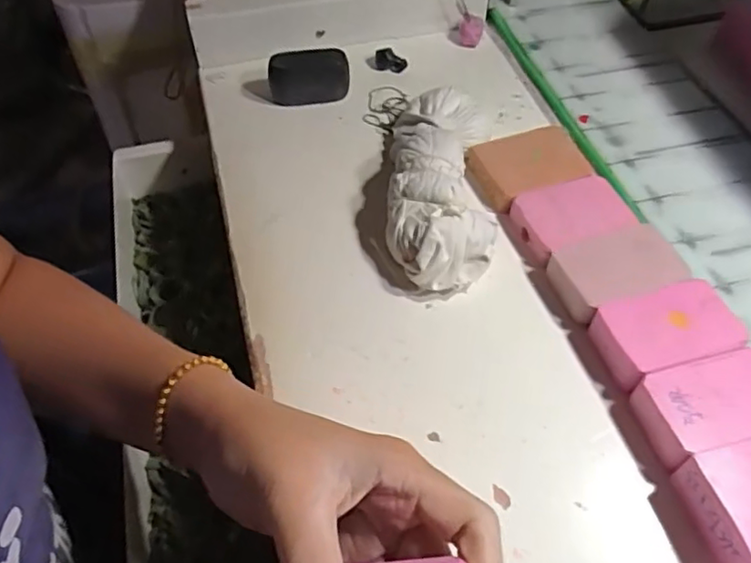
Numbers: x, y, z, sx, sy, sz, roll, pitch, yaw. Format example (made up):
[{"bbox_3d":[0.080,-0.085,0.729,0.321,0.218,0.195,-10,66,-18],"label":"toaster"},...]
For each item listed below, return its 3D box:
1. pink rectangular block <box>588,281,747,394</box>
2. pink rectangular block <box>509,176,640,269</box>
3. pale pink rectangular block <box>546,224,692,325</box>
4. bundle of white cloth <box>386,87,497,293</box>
[{"bbox_3d":[0.160,0.029,0.342,0.070,0.023,0.044,-16,56,-10],"label":"pink rectangular block"},{"bbox_3d":[0.126,-0.041,0.400,0.067,0.019,0.050,-16,56,-10],"label":"pink rectangular block"},{"bbox_3d":[0.144,-0.006,0.370,0.070,0.021,0.045,-15,56,-9],"label":"pale pink rectangular block"},{"bbox_3d":[0.043,-0.072,0.411,0.065,0.047,0.171,2,55,3],"label":"bundle of white cloth"}]

